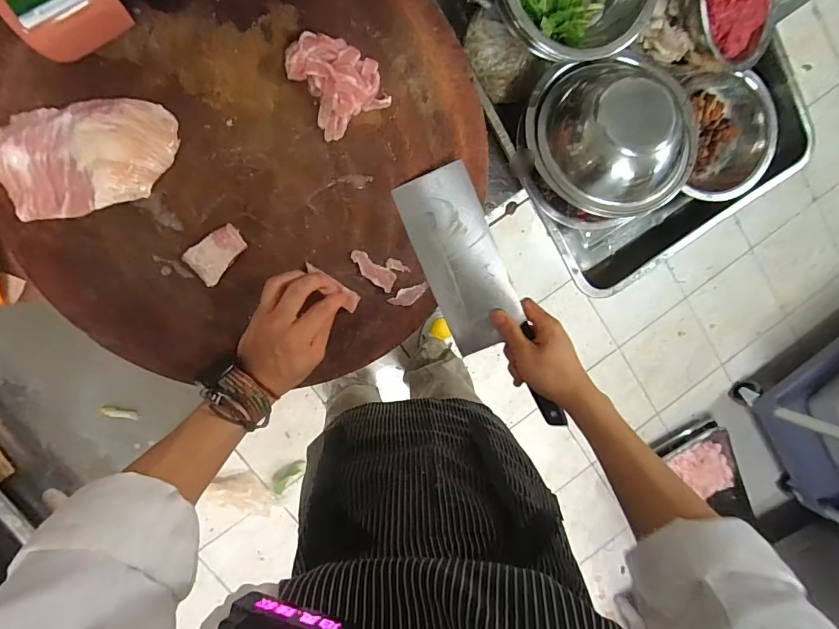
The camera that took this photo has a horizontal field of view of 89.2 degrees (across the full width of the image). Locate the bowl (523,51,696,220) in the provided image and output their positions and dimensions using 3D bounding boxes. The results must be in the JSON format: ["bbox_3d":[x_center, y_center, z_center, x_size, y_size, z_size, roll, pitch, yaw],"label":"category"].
[{"bbox_3d":[0.218,-0.194,0.460,0.189,0.070,0.169,-6,98,-8],"label":"bowl"}]

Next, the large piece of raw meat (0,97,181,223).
[{"bbox_3d":[-0.315,-0.148,0.404,0.160,0.023,0.098,-10,98,-8],"label":"large piece of raw meat"}]

